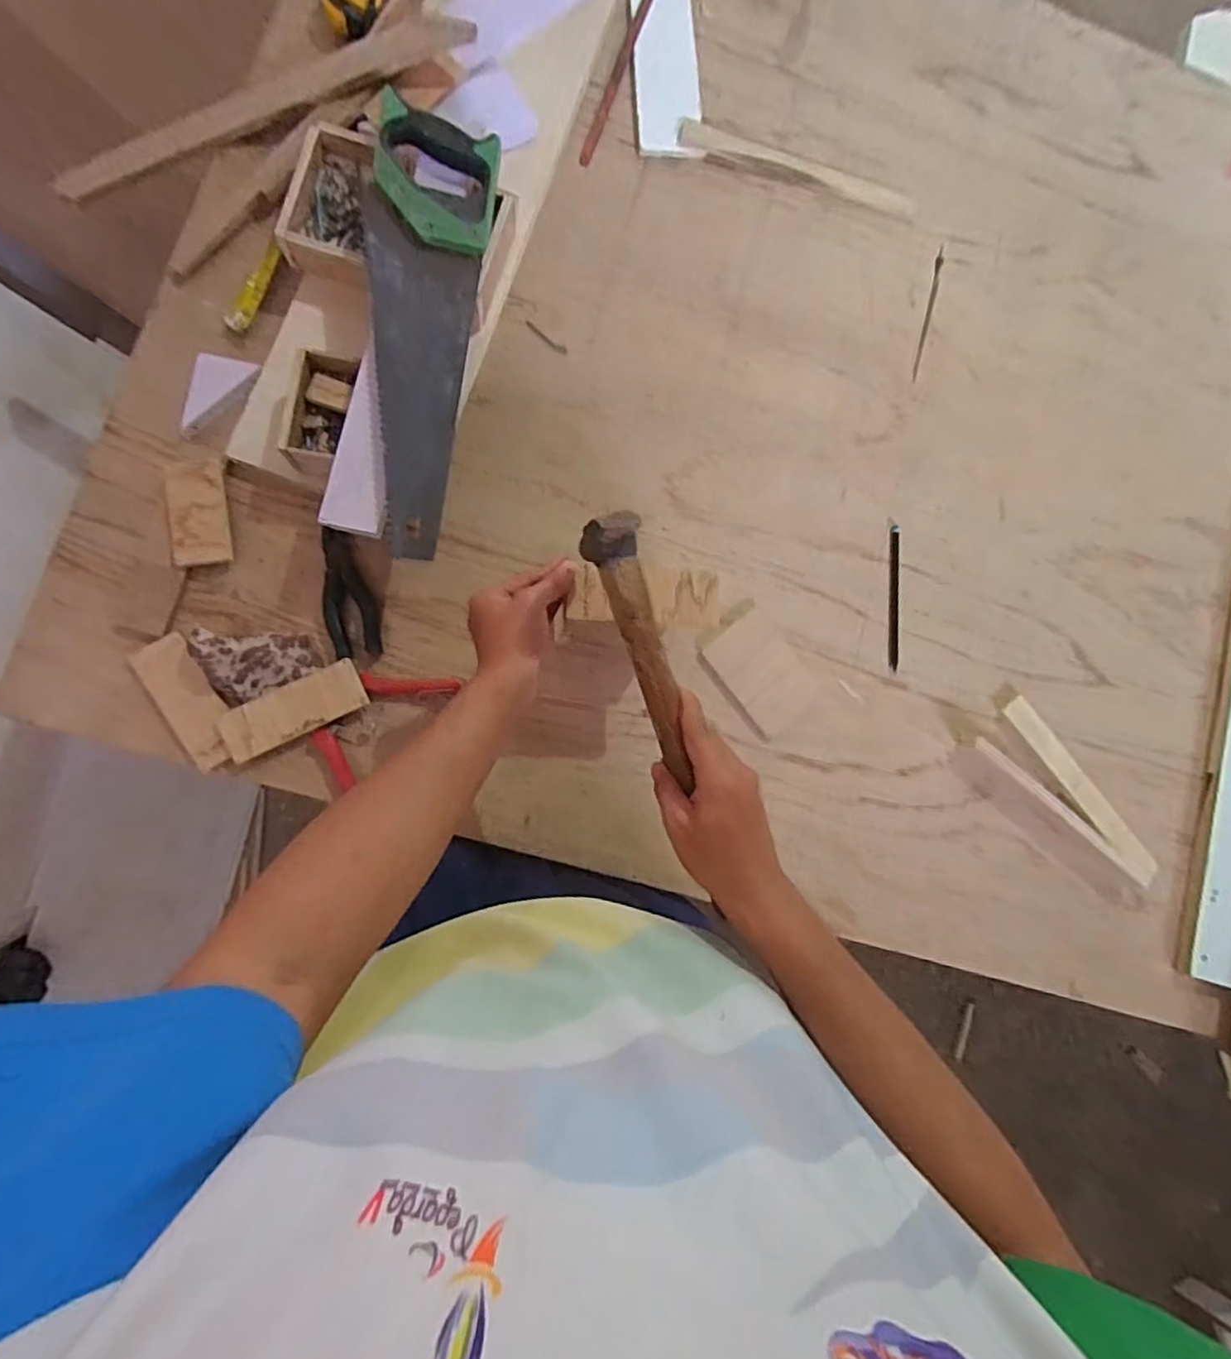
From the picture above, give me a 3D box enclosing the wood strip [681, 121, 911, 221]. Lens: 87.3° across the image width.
[{"bbox_3d":[0.217,-0.601,0.759,0.290,0.010,0.034,14,83,-7],"label":"wood strip"}]

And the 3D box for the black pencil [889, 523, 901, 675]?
[{"bbox_3d":[0.311,-0.091,0.720,0.013,0.005,0.163,4,83,-7],"label":"black pencil"}]

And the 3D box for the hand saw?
[{"bbox_3d":[-0.186,-0.315,0.583,0.107,0.023,0.409,8,83,-7],"label":"hand saw"}]

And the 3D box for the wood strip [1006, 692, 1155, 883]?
[{"bbox_3d":[0.524,0.124,0.725,0.035,0.010,0.242,-38,90,-10],"label":"wood strip"}]

